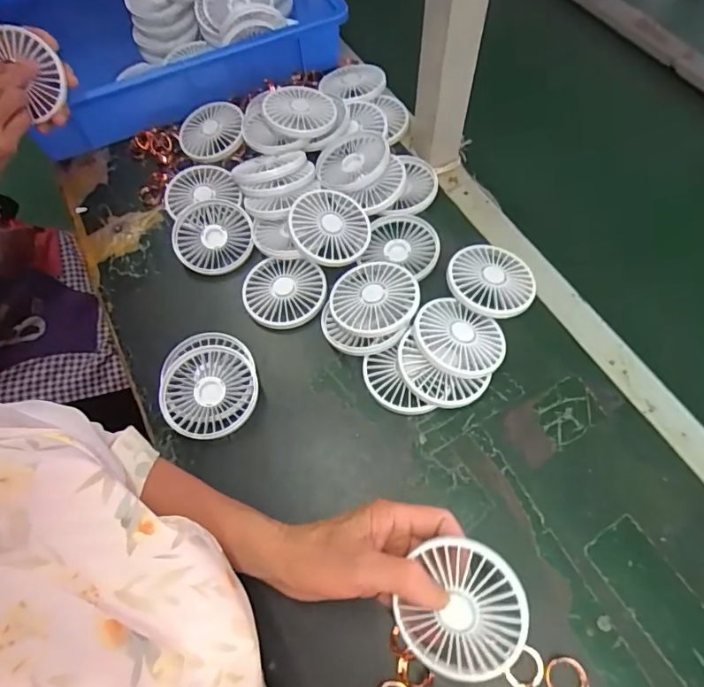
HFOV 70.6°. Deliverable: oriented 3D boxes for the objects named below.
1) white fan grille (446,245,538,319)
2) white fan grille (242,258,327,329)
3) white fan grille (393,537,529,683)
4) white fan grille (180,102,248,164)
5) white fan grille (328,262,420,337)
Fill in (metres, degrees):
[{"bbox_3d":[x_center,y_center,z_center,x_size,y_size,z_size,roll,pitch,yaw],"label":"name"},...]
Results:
[{"bbox_3d":[0.139,-0.063,0.501,0.084,0.019,0.085,-1,64,1],"label":"white fan grille"},{"bbox_3d":[-0.072,-0.054,0.522,0.086,0.014,0.077,2,64,5],"label":"white fan grille"},{"bbox_3d":[0.073,0.178,0.331,0.079,0.013,0.088,21,95,25],"label":"white fan grille"},{"bbox_3d":[-0.175,-0.270,0.628,0.087,0.012,0.087,-4,75,16],"label":"white fan grille"},{"bbox_3d":[0.021,-0.046,0.489,0.084,0.019,0.085,-2,63,2],"label":"white fan grille"}]

